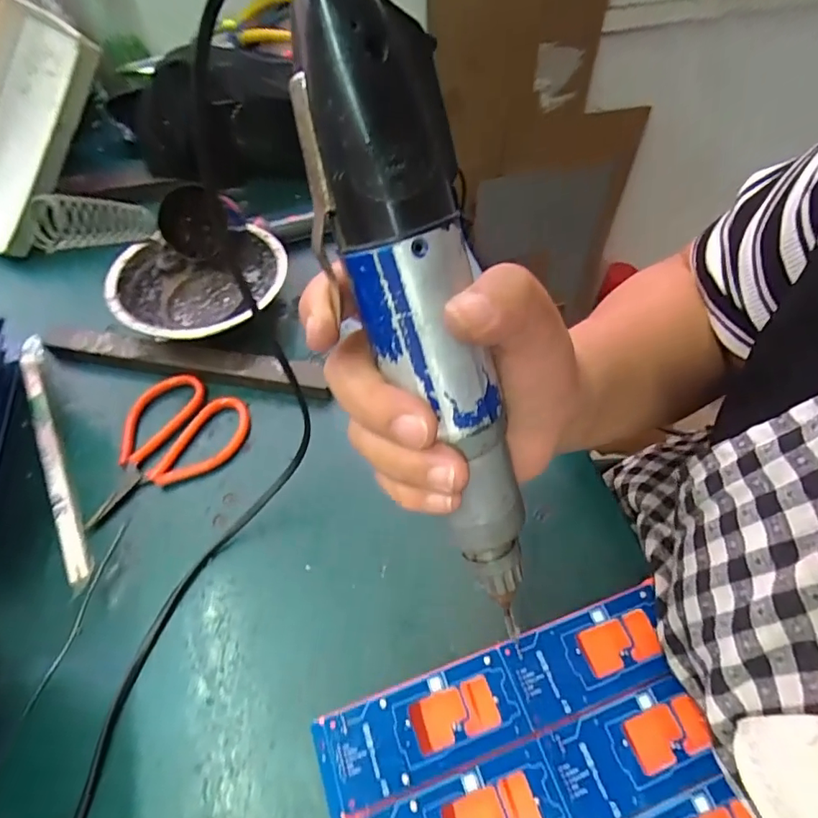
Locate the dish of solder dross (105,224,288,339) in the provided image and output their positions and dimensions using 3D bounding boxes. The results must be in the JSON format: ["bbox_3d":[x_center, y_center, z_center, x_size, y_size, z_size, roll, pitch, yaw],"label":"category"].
[{"bbox_3d":[-0.154,-0.091,0.388,0.125,0.034,0.103,-14,56,-8],"label":"dish of solder dross"}]

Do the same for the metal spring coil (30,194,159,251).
[{"bbox_3d":[-0.198,-0.121,0.335,0.025,0.030,0.096,8,21,7],"label":"metal spring coil"}]

